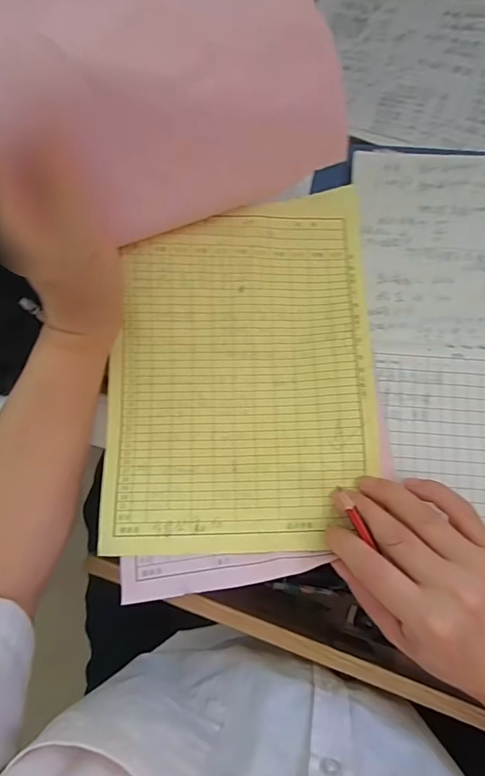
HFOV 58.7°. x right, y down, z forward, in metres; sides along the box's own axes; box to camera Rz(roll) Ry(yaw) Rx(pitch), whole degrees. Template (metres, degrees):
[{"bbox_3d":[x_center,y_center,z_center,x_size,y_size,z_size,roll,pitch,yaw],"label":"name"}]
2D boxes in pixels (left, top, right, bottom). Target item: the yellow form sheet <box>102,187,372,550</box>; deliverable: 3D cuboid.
[{"bbox_3d":[-0.002,-0.017,0.317,0.190,0.035,0.262,-1,74,2],"label":"yellow form sheet"}]

